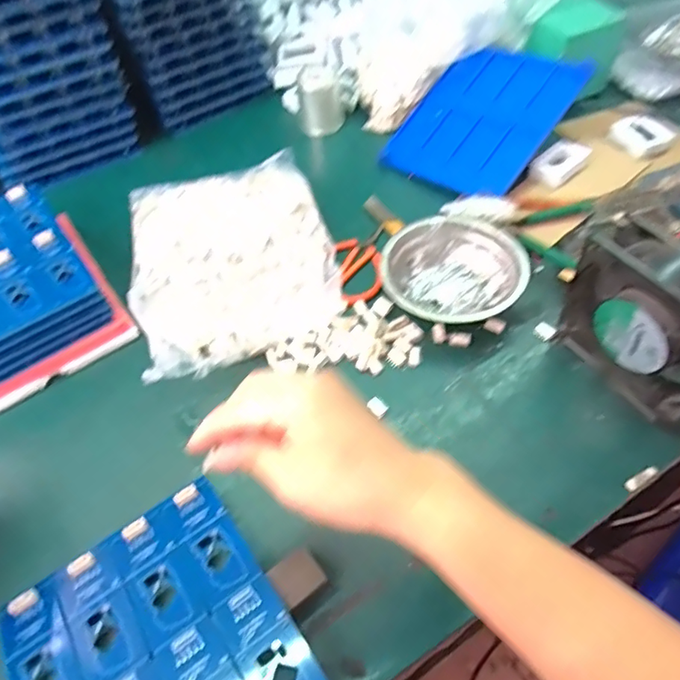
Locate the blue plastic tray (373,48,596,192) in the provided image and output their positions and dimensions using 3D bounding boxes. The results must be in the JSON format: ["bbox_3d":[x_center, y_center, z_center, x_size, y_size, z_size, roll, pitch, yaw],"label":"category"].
[{"bbox_3d":[0.160,-0.256,0.614,0.166,0.012,0.188,34,82,32],"label":"blue plastic tray"}]

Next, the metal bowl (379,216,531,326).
[{"bbox_3d":[0.104,-0.060,0.497,0.129,0.037,0.115,7,54,11],"label":"metal bowl"}]

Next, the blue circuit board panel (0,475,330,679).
[{"bbox_3d":[-0.115,0.194,0.327,0.160,0.007,0.184,-32,47,-18],"label":"blue circuit board panel"}]

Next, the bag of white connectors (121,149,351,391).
[{"bbox_3d":[-0.105,-0.081,0.525,0.188,0.038,0.244,-14,53,-5],"label":"bag of white connectors"}]

